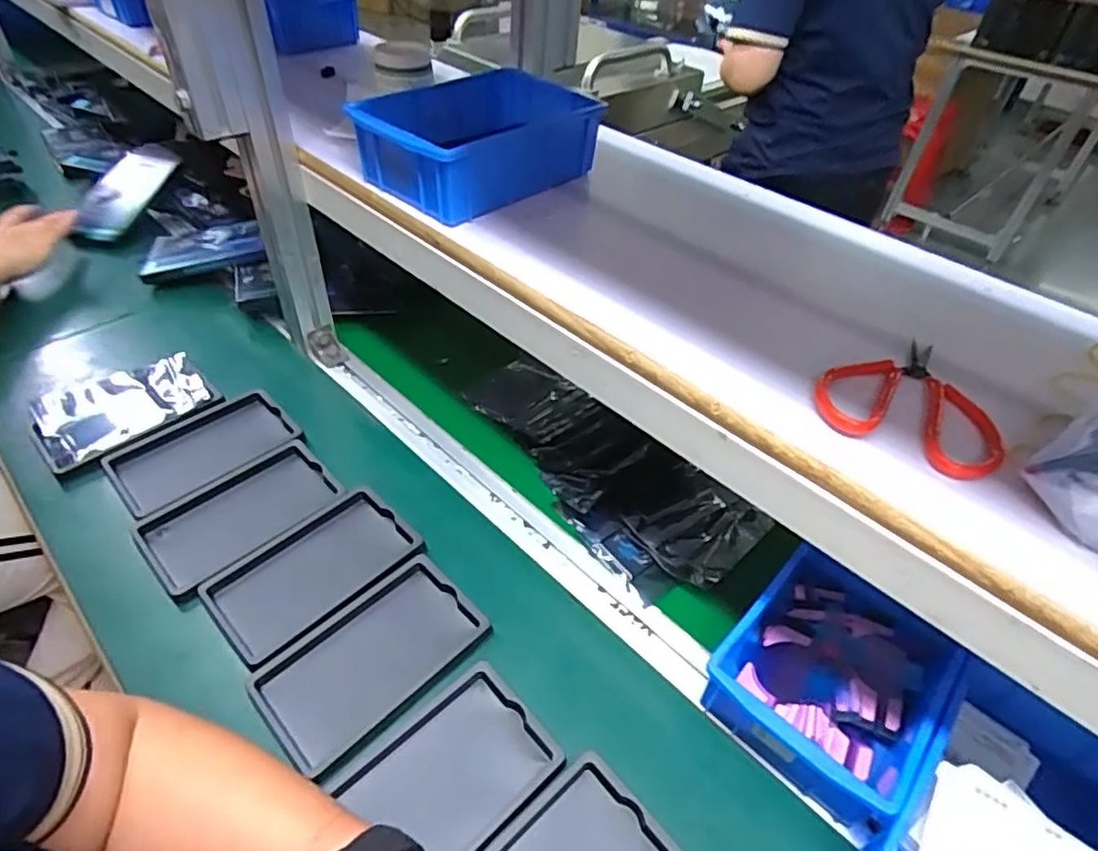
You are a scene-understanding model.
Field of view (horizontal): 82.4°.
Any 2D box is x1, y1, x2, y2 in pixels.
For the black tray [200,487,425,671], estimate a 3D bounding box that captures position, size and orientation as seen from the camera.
[{"bbox_3d":[-0.195,0.121,0.526,0.157,0.016,0.098,-32,54,-33],"label":"black tray"}]

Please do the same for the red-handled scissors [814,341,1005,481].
[{"bbox_3d":[0.222,-0.016,0.382,0.102,0.011,0.107,30,48,25],"label":"red-handled scissors"}]

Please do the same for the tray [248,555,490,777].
[{"bbox_3d":[-0.134,0.175,0.476,0.092,0.015,0.157,36,51,29],"label":"tray"}]

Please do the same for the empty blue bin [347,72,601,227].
[{"bbox_3d":[-0.060,-0.254,0.562,0.130,0.063,0.199,34,50,28],"label":"empty blue bin"}]

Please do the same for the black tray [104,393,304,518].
[{"bbox_3d":[-0.335,0.023,0.613,0.158,0.013,0.101,-32,53,-33],"label":"black tray"}]

